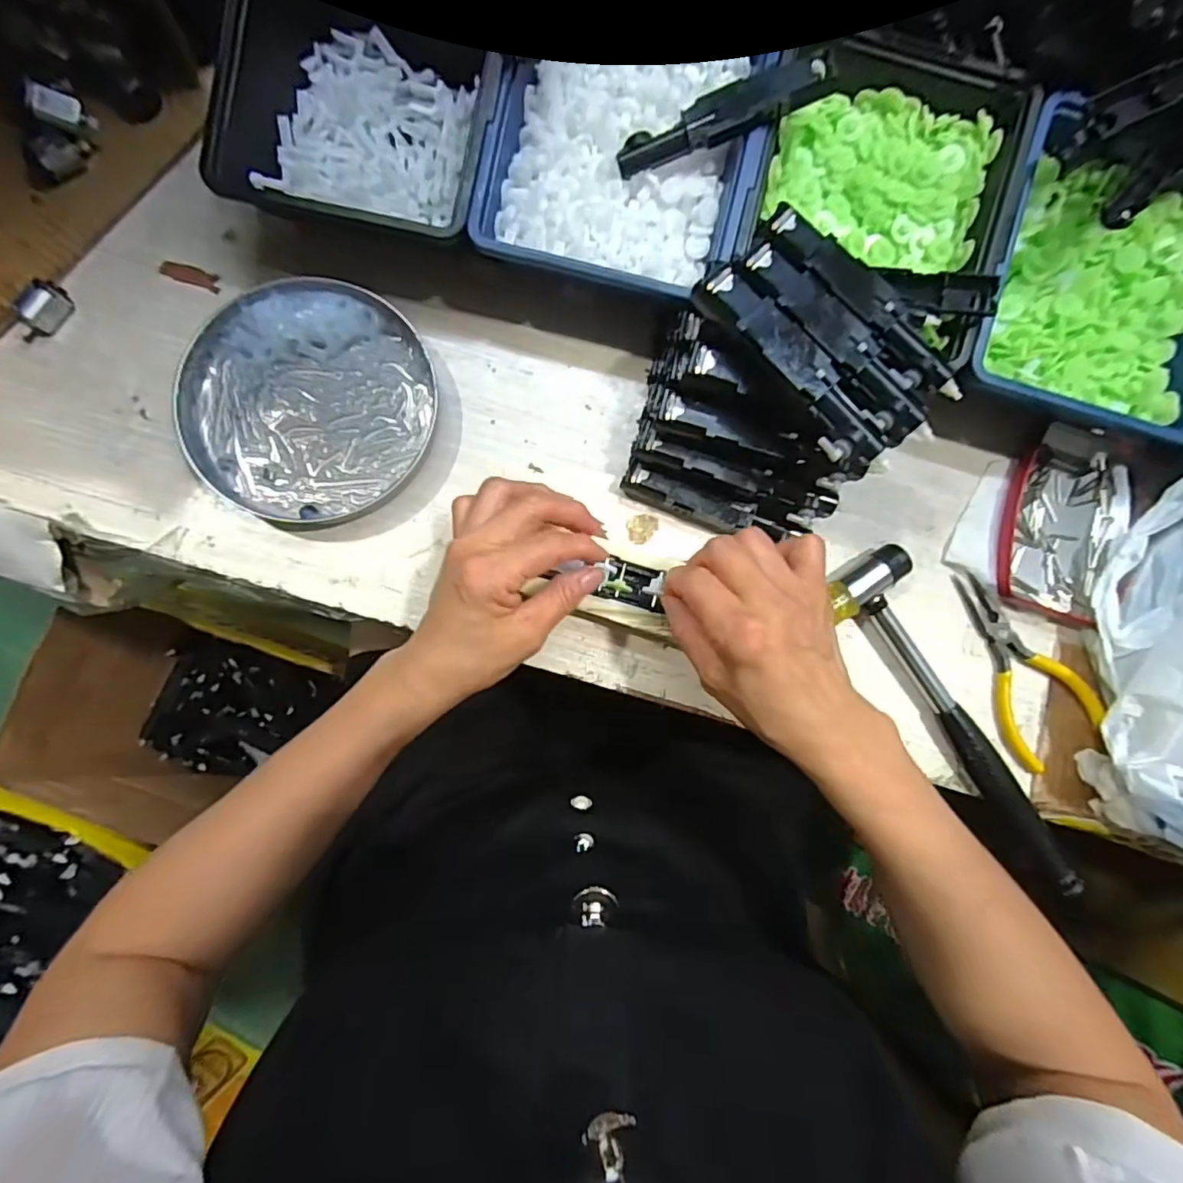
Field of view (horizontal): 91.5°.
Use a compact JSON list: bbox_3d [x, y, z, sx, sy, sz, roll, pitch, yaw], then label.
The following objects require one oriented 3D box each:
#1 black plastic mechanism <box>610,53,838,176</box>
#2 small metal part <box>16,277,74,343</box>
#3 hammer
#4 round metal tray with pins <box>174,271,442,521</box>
[{"bbox_3d":[0.071,-0.258,0.314,0.116,0.011,0.021,-16,87,12],"label":"black plastic mechanism"},{"bbox_3d":[-0.323,-0.164,0.336,0.017,0.018,0.035,27,84,-1],"label":"small metal part"},{"bbox_3d":[0.225,0.079,0.351,0.055,0.021,0.226,-33,88,-6],"label":"hammer"},{"bbox_3d":[-0.169,-0.114,0.347,0.137,0.018,0.139,0,86,-4],"label":"round metal tray with pins"}]

